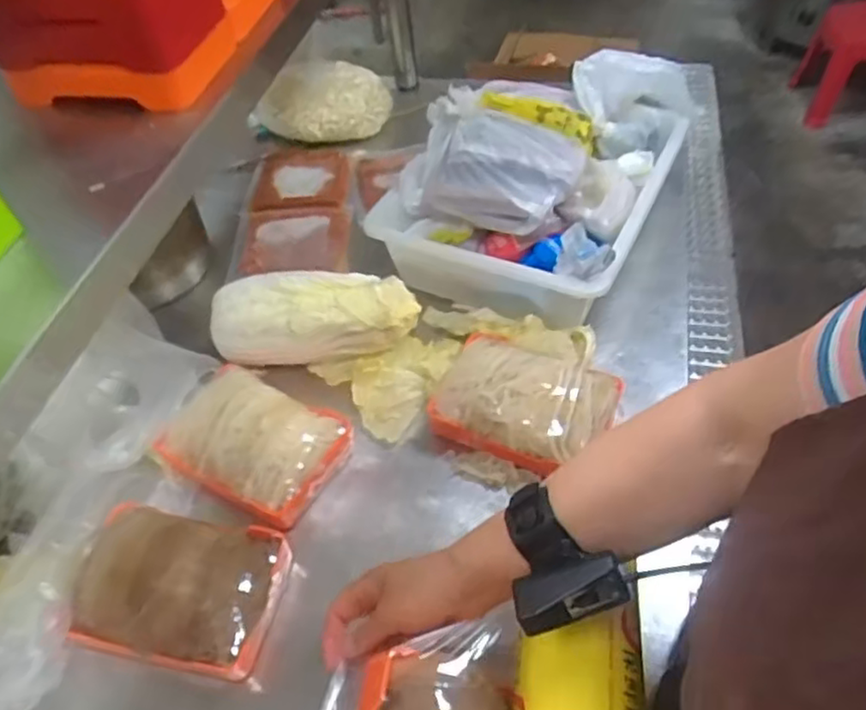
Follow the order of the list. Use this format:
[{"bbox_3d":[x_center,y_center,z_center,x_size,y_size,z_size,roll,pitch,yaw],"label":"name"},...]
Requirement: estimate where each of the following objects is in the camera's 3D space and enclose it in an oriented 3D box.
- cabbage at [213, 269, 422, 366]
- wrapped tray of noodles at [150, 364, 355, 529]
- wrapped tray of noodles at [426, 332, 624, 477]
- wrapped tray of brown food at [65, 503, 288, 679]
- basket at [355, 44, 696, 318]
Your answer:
[{"bbox_3d":[-0.127,-0.039,0.736,0.214,0.086,0.069,-1,50,5],"label":"cabbage"},{"bbox_3d":[-0.175,0.078,0.666,0.168,0.060,0.121,21,55,22],"label":"wrapped tray of noodles"},{"bbox_3d":[0.087,0.041,0.672,0.169,0.057,0.120,20,55,21],"label":"wrapped tray of noodles"},{"bbox_3d":[-0.214,0.194,0.575,0.168,0.039,0.119,5,51,10],"label":"wrapped tray of brown food"},{"bbox_3d":[0.123,-0.217,0.807,0.276,0.146,0.350,18,54,20],"label":"basket"}]

